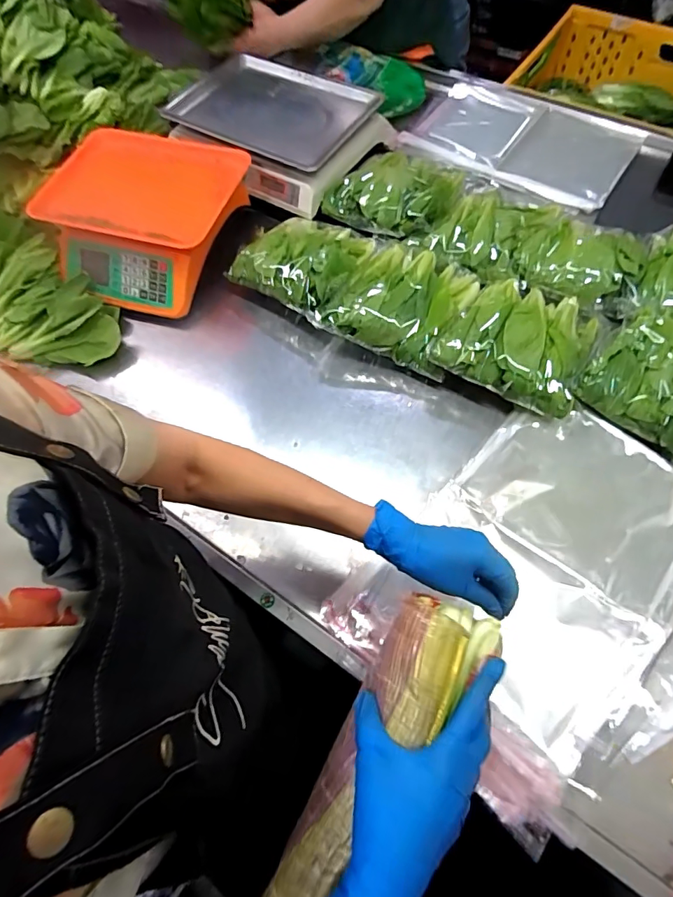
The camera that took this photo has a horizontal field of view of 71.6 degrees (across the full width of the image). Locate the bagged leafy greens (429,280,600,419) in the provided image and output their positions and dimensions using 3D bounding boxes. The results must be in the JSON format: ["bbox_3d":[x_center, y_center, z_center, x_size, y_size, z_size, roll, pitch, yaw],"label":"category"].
[{"bbox_3d":[0.252,-0.158,0.647,0.194,0.047,0.194,25,68,14],"label":"bagged leafy greens"}]

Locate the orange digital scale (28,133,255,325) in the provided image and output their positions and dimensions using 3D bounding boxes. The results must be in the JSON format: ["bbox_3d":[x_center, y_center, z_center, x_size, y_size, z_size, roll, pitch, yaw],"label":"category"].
[{"bbox_3d":[-0.321,-0.387,0.785,0.299,0.100,0.293,16,66,10],"label":"orange digital scale"}]

